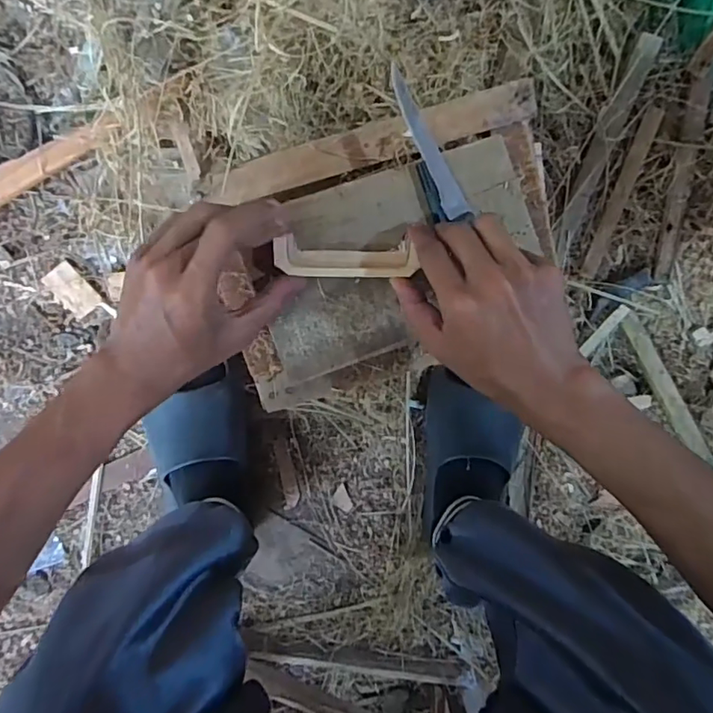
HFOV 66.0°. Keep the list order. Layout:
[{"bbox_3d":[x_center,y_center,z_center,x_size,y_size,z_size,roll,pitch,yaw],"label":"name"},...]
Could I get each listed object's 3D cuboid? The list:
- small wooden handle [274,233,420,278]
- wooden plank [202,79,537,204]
[{"bbox_3d":[-0.007,-0.066,0.368,0.093,0.013,0.025,1,99,-6],"label":"small wooden handle"},{"bbox_3d":[0.011,-0.158,0.412,0.252,0.013,0.028,-17,99,-1],"label":"wooden plank"}]

